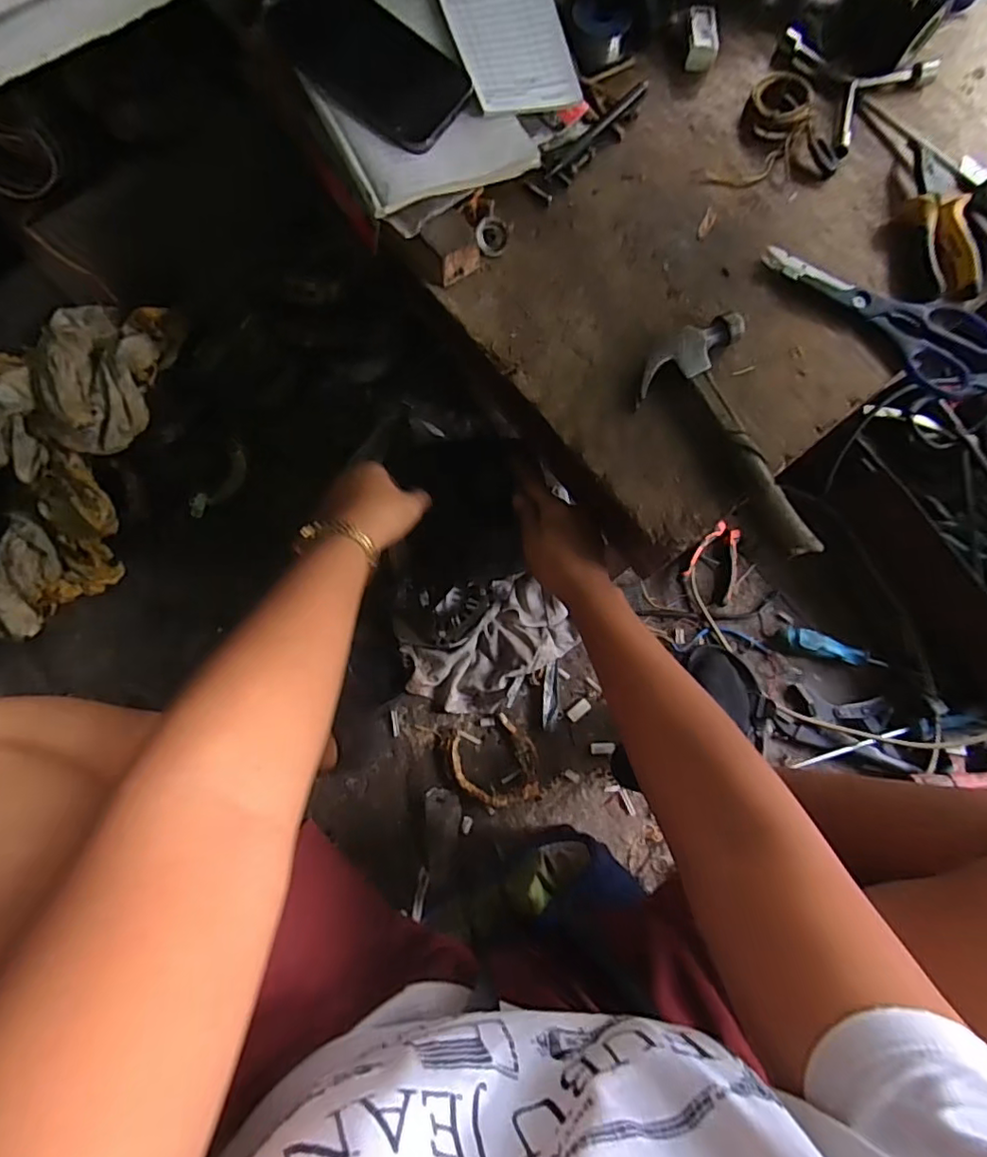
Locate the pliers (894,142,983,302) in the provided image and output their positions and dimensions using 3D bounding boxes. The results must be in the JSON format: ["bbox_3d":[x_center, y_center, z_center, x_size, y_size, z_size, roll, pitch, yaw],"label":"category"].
[{"bbox_3d":[0.394,-0.319,0.506,0.053,0.024,0.147,-4,79,-2],"label":"pliers"}]

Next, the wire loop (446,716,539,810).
[{"bbox_3d":[0.003,0.237,0.723,0.105,0.020,0.108,0,79,-1],"label":"wire loop"}]

